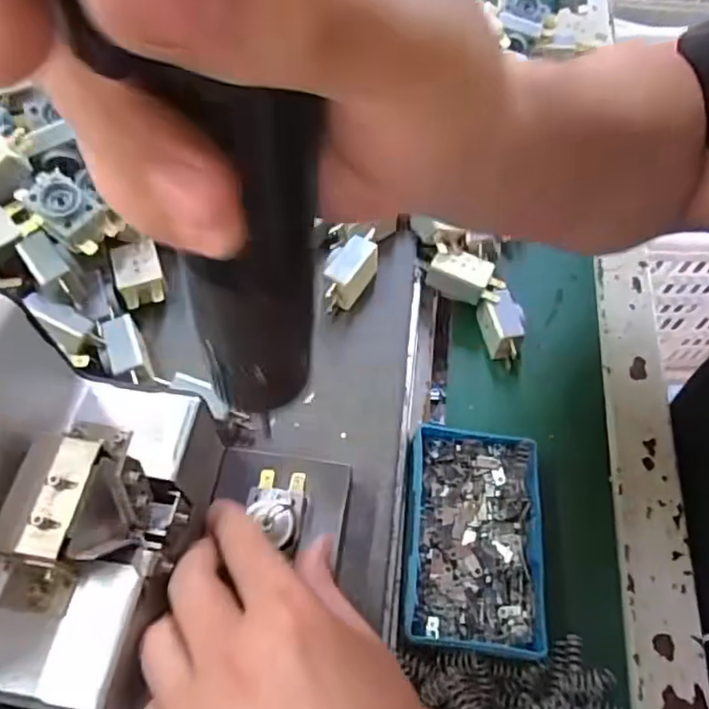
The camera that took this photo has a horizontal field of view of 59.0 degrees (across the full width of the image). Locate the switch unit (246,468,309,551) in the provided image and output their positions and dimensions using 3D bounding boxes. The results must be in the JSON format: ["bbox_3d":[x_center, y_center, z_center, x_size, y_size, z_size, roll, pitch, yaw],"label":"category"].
[{"bbox_3d":[-0.037,0.072,0.299,0.026,0.017,0.039,3,60,0],"label":"switch unit"}]

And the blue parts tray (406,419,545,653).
[{"bbox_3d":[0.065,0.098,0.341,0.070,0.023,0.113,5,60,1],"label":"blue parts tray"}]

